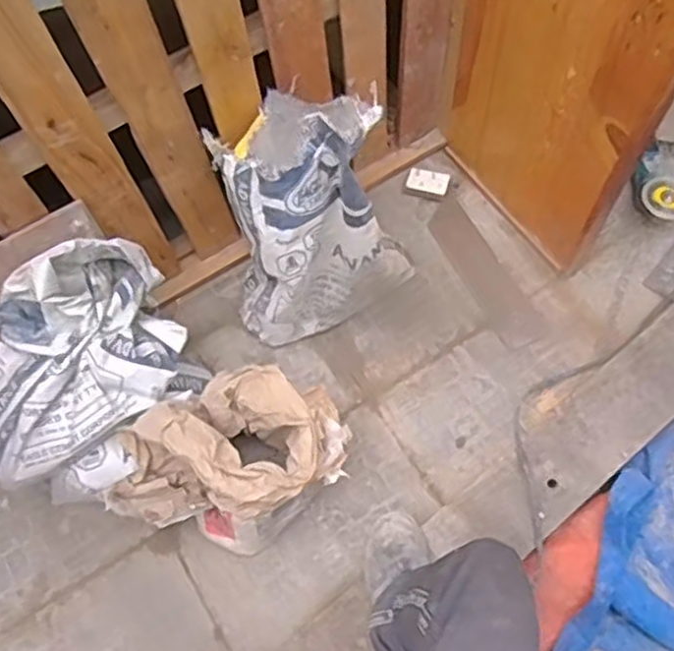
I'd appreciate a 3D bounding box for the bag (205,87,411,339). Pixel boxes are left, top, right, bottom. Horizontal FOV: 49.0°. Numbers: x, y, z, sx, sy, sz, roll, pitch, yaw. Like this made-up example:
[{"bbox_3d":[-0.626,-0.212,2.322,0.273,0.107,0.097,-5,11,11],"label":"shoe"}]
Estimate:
[{"bbox_3d":[-0.053,-0.216,1.332,0.312,0.476,0.325,-20,68,-6],"label":"bag"}]

